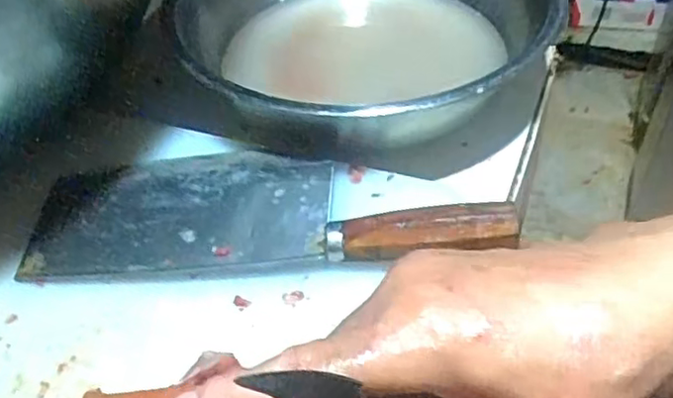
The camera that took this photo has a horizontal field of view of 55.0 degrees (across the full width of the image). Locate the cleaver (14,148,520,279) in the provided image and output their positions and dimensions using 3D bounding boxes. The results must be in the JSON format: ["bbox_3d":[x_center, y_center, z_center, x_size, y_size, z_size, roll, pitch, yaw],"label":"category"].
[{"bbox_3d":[-0.045,0.001,0.386,0.285,0.039,0.097,0,48,4],"label":"cleaver"}]

